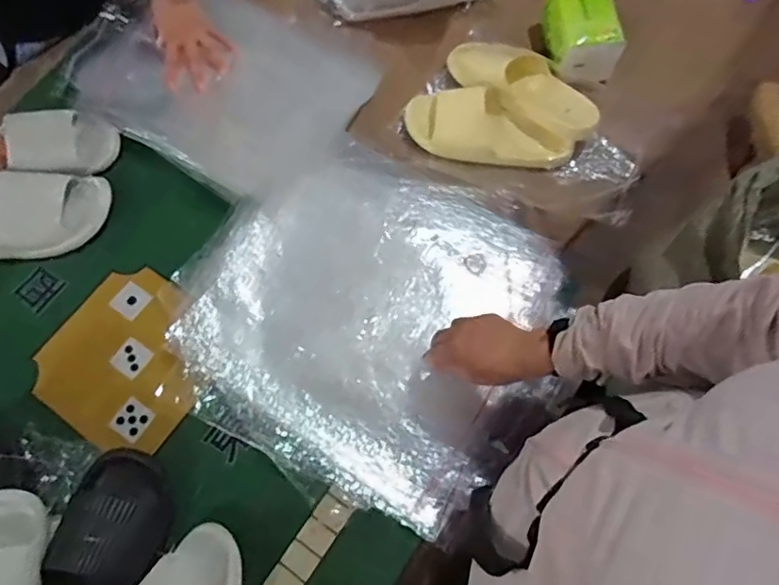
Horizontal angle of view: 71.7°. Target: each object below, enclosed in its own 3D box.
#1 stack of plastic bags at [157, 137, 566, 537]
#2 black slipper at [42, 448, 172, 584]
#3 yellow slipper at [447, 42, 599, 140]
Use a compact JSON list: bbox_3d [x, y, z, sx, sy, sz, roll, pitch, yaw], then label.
[{"bbox_3d":[-0.019,0.026,0.692,0.454,0.022,0.422,35,75,9],"label":"stack of plastic bags"},{"bbox_3d":[-0.316,0.313,0.581,0.097,0.067,0.265,11,70,4],"label":"black slipper"},{"bbox_3d":[0.202,-0.312,0.827,0.249,0.074,0.079,36,75,12],"label":"yellow slipper"}]

